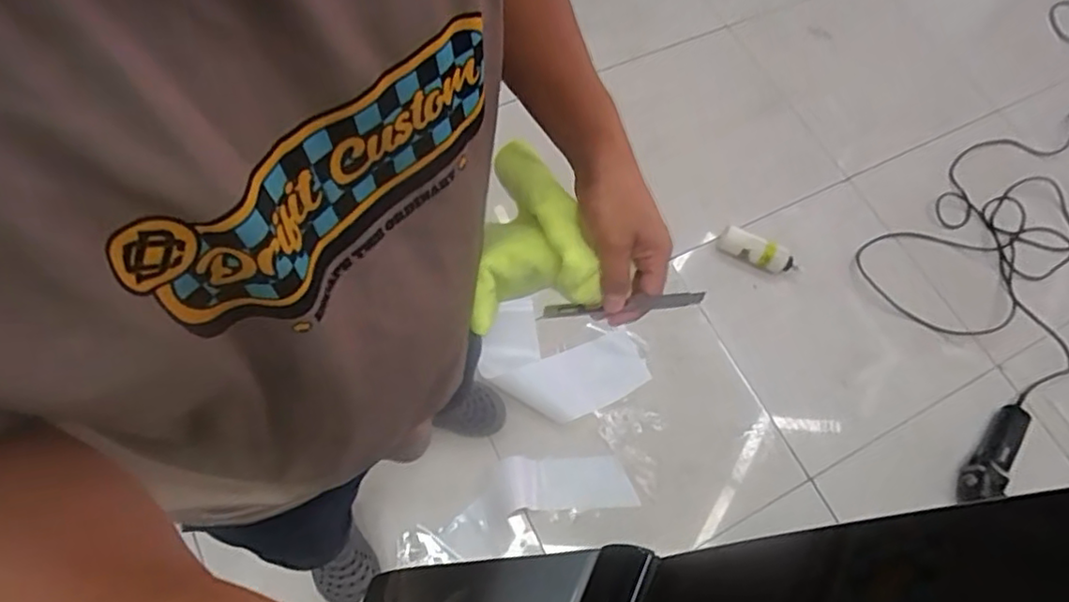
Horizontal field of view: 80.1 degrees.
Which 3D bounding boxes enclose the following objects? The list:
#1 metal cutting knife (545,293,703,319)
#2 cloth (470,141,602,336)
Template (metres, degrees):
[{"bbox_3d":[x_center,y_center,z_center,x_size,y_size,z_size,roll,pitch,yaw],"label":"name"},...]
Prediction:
[{"bbox_3d":[0.067,0.005,0.516,0.143,0.011,0.016,-8,59,32],"label":"metal cutting knife"},{"bbox_3d":[-0.012,-0.066,0.536,0.096,0.071,0.155,-8,65,-8],"label":"cloth"}]

